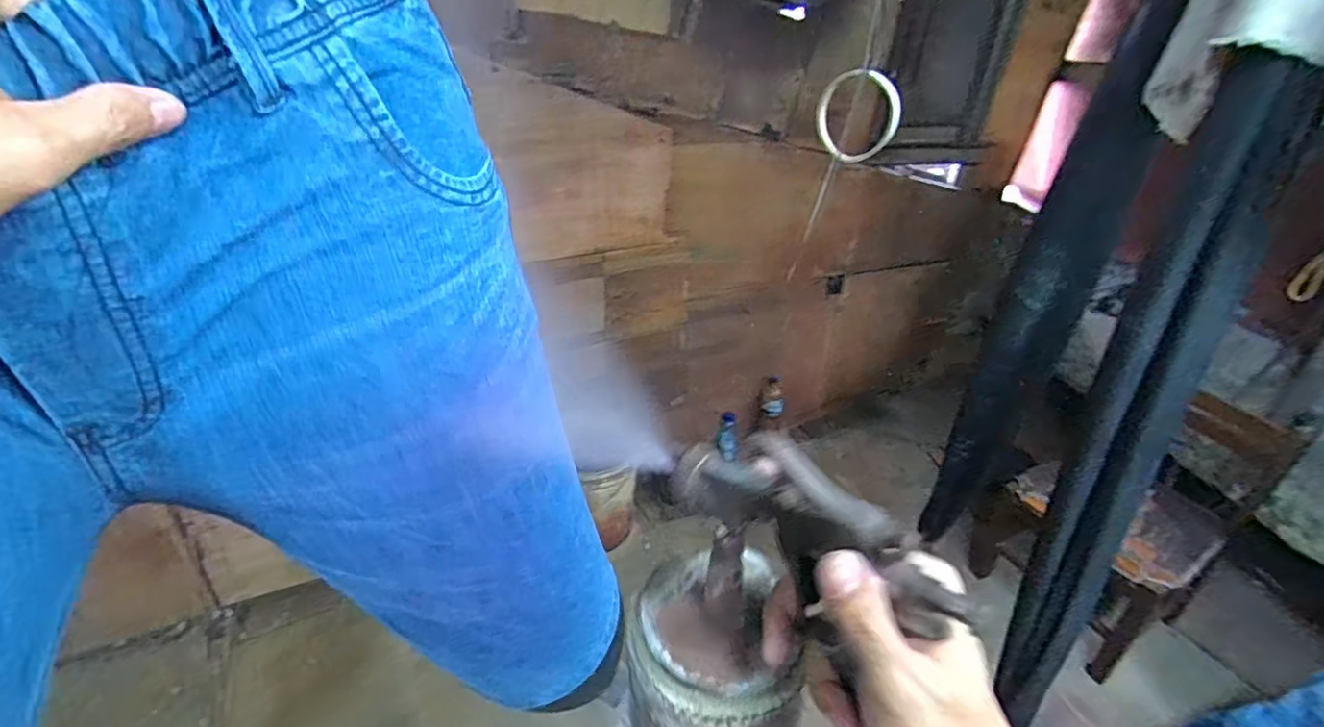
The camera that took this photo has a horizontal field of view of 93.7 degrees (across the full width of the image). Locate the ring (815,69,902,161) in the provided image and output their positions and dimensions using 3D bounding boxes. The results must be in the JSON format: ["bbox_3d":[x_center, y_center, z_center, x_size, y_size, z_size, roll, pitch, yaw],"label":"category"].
[{"bbox_3d":[0.193,-0.248,0.615,0.083,0.088,0.019,49,54,4],"label":"ring"}]

